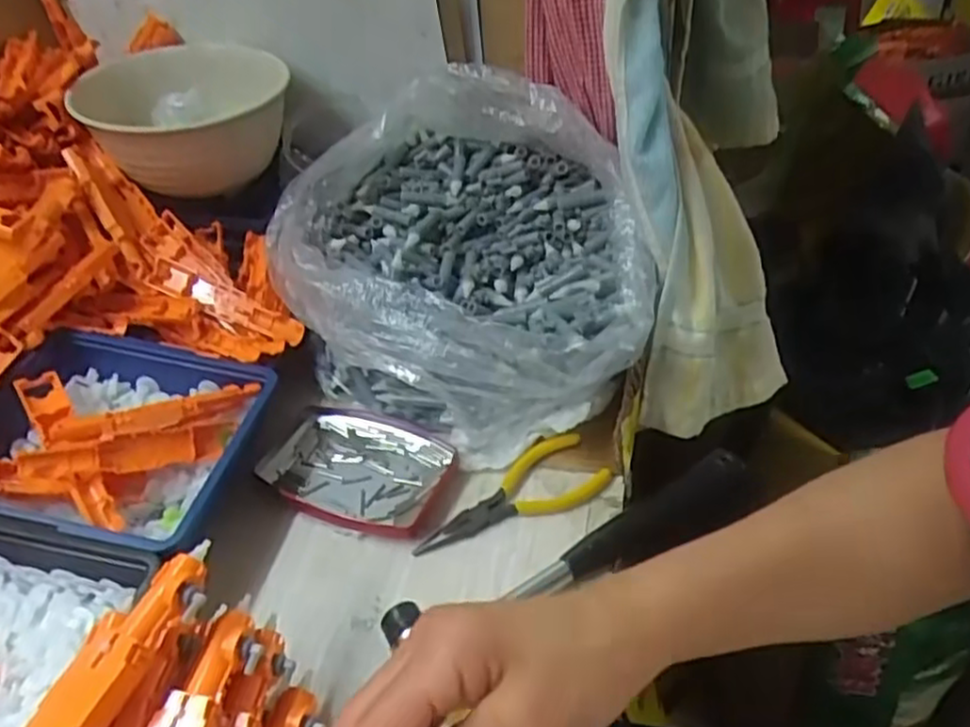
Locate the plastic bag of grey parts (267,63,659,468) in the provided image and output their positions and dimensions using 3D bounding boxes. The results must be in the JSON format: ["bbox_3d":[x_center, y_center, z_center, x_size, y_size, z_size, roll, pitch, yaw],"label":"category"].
[{"bbox_3d":[-0.025,-0.083,0.532,0.244,0.145,0.293,-14,42,-9],"label":"plastic bag of grey parts"}]

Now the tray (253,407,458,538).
[{"bbox_3d":[-0.086,0.068,0.474,0.127,0.014,0.084,17,47,24],"label":"tray"}]

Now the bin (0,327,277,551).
[{"bbox_3d":[-0.232,0.050,0.450,0.164,0.063,0.144,5,43,11],"label":"bin"}]

